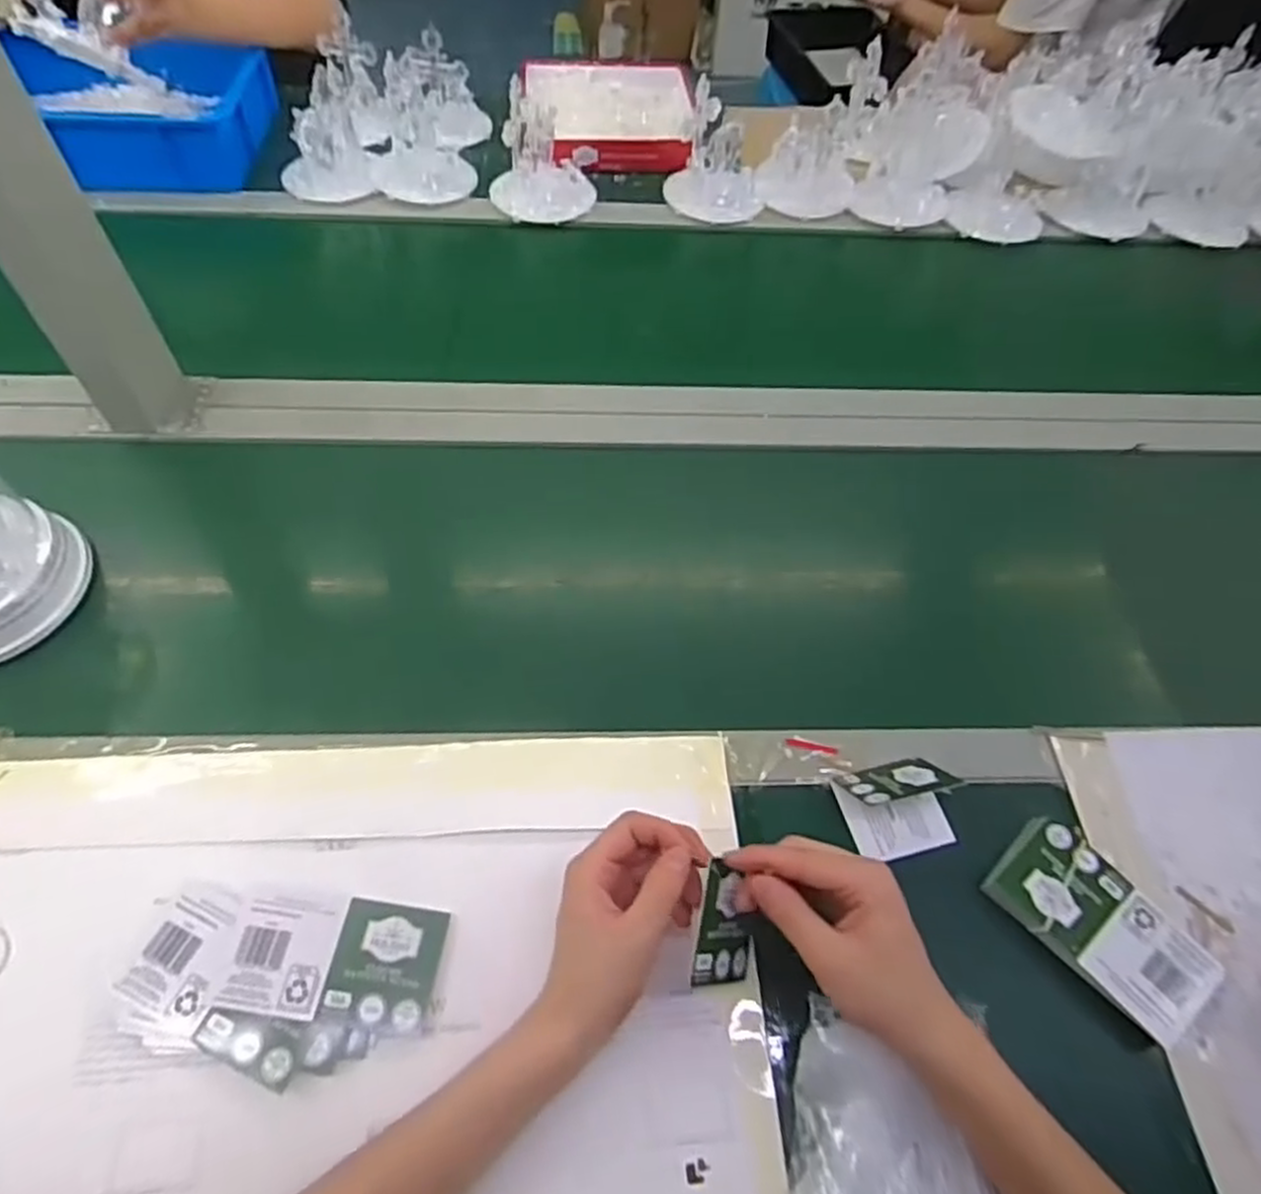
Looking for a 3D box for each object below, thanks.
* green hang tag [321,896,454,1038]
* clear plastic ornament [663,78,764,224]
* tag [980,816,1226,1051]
[{"bbox_3d":[-0.148,0.226,0.461,0.061,0.006,0.071,9,56,-5],"label":"green hang tag"},{"bbox_3d":[0.111,-0.547,0.944,0.130,0.108,0.115,9,57,3],"label":"clear plastic ornament"},{"bbox_3d":[0.305,0.212,0.493,0.073,0.021,0.127,-37,66,-24],"label":"tag"}]

